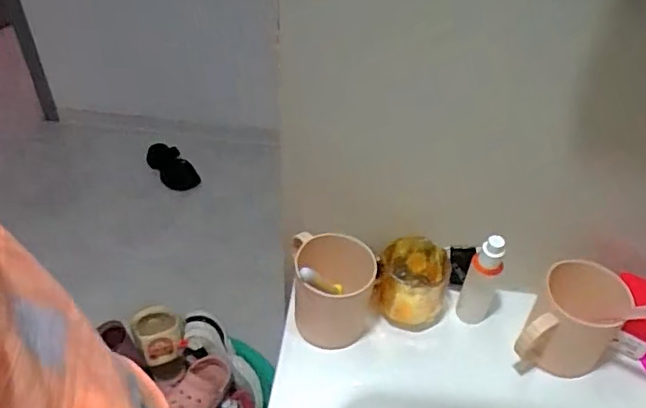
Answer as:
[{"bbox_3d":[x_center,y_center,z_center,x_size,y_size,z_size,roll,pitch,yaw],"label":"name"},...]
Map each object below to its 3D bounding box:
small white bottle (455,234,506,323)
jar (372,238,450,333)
[{"bbox_3d":[0.185,0.083,0.665,0.040,0.131,0.037,18,45,17],"label":"small white bottle"},{"bbox_3d":[0.107,0.098,0.681,0.085,0.077,0.084,1,43,-1],"label":"jar"}]

